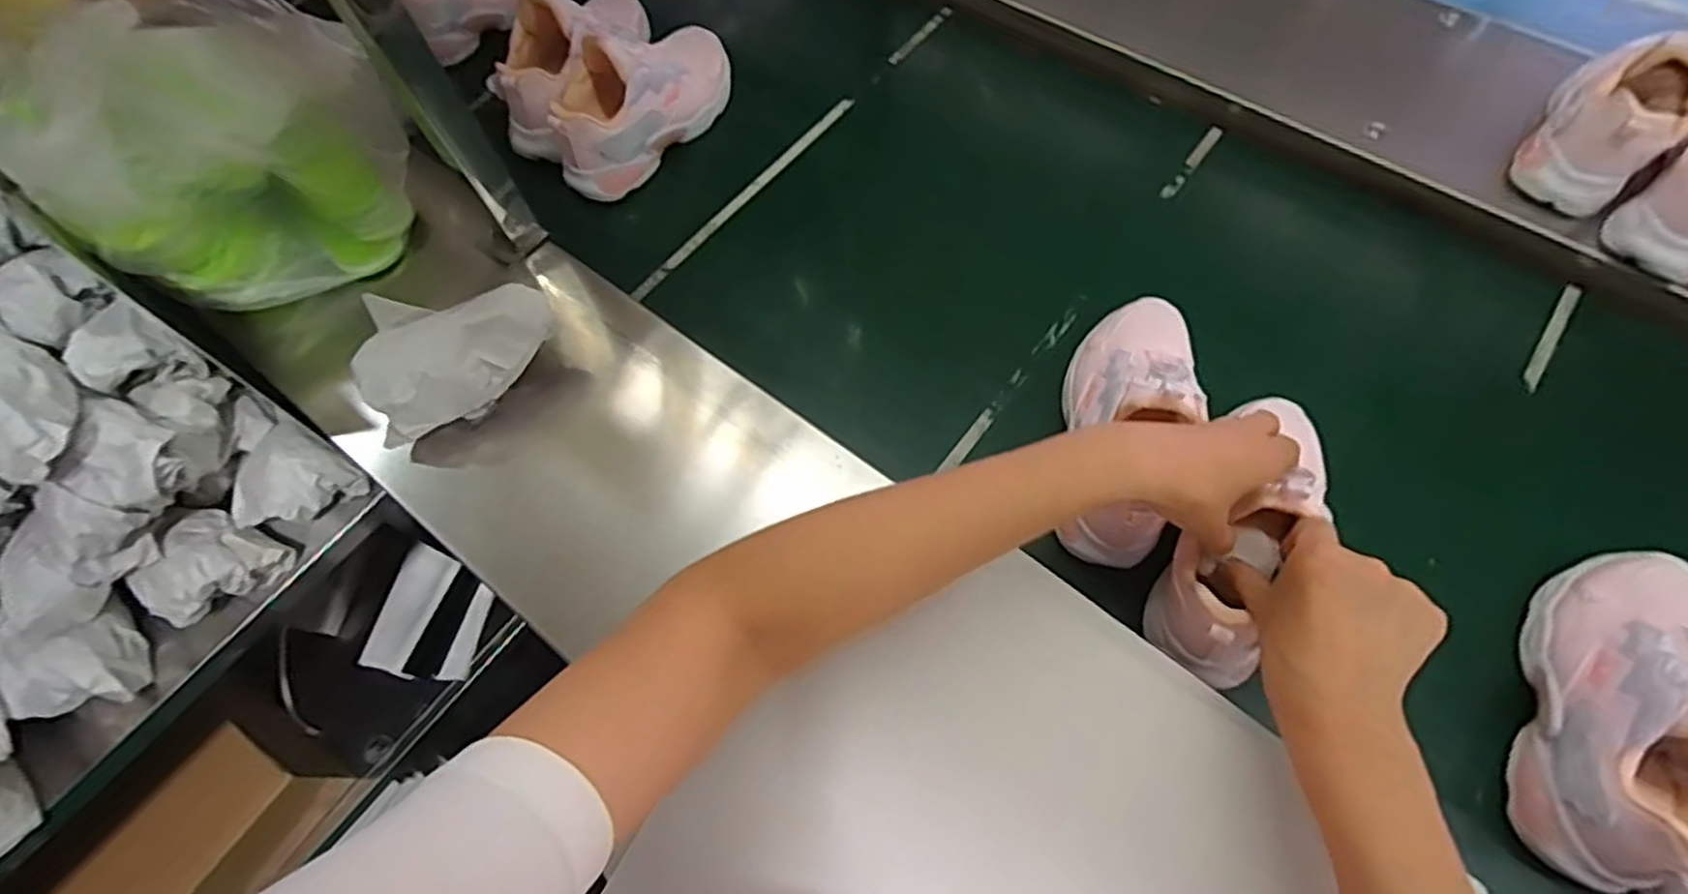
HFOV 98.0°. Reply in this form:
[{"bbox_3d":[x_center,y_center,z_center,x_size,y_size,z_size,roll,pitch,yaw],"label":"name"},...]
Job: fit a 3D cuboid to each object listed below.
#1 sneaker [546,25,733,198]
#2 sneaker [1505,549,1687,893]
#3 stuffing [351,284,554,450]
[{"bbox_3d":[-0.191,-0.344,0.711,0.086,0.111,0.218,37,72,17],"label":"sneaker"},{"bbox_3d":[0.475,0.148,0.427,0.076,0.104,0.211,21,68,12],"label":"sneaker"},{"bbox_3d":[-0.294,-0.079,0.558,0.145,0.058,0.094,-29,67,-11],"label":"stuffing"}]

